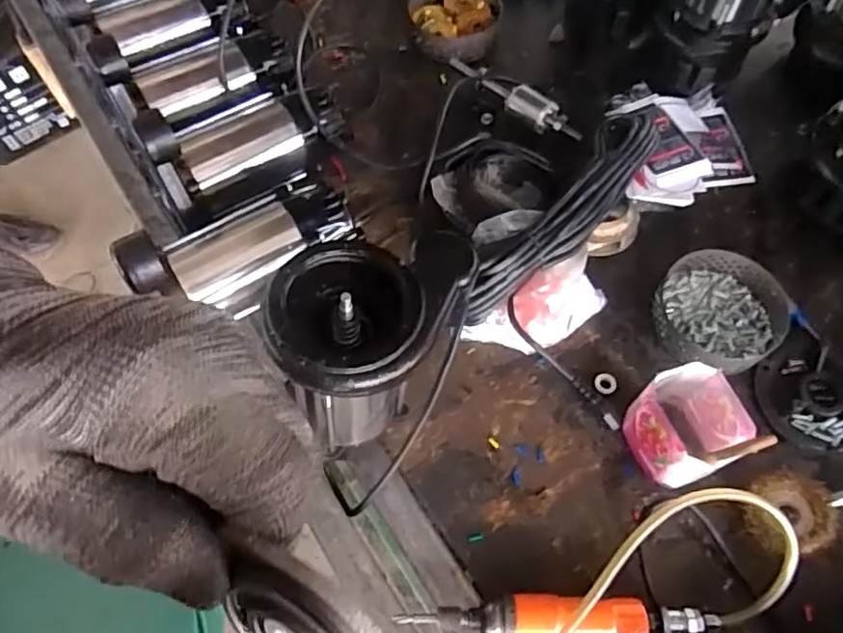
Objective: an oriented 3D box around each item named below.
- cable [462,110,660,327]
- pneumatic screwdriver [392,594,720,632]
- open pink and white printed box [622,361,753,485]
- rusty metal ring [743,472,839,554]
[{"bbox_3d":[0.157,-0.120,0.697,0.084,0.044,0.335,33,68,17],"label":"cable"},{"bbox_3d":[0.118,0.277,0.556,0.269,0.033,0.054,2,63,1],"label":"pneumatic screwdriver"},{"bbox_3d":[0.253,0.109,0.616,0.086,0.092,0.091,-21,65,-11],"label":"open pink and white printed box"},{"bbox_3d":[0.348,0.186,0.598,0.074,0.024,0.073,-3,75,14],"label":"rusty metal ring"}]

